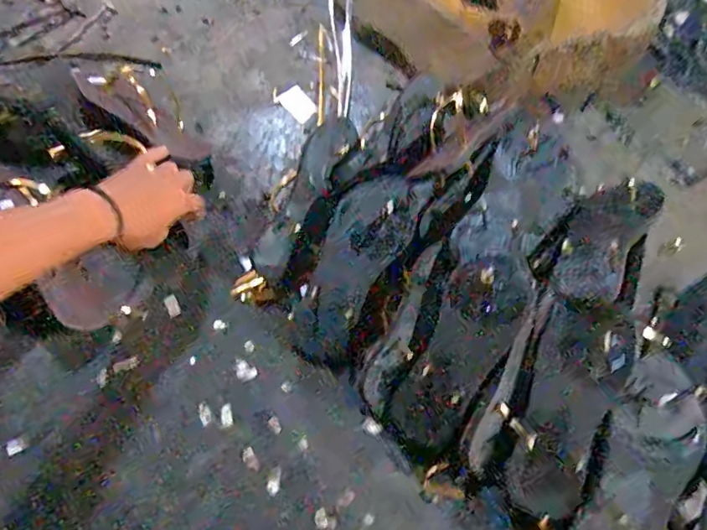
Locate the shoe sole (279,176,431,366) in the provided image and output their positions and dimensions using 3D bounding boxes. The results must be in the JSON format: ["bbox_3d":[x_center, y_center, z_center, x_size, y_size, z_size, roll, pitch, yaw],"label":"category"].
[{"bbox_3d":[-0.002,-0.006,0.624,0.094,0.016,0.241,27,79,13],"label":"shoe sole"}]

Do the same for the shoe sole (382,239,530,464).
[{"bbox_3d":[0.118,0.089,0.569,0.087,0.016,0.240,28,80,14],"label":"shoe sole"}]

